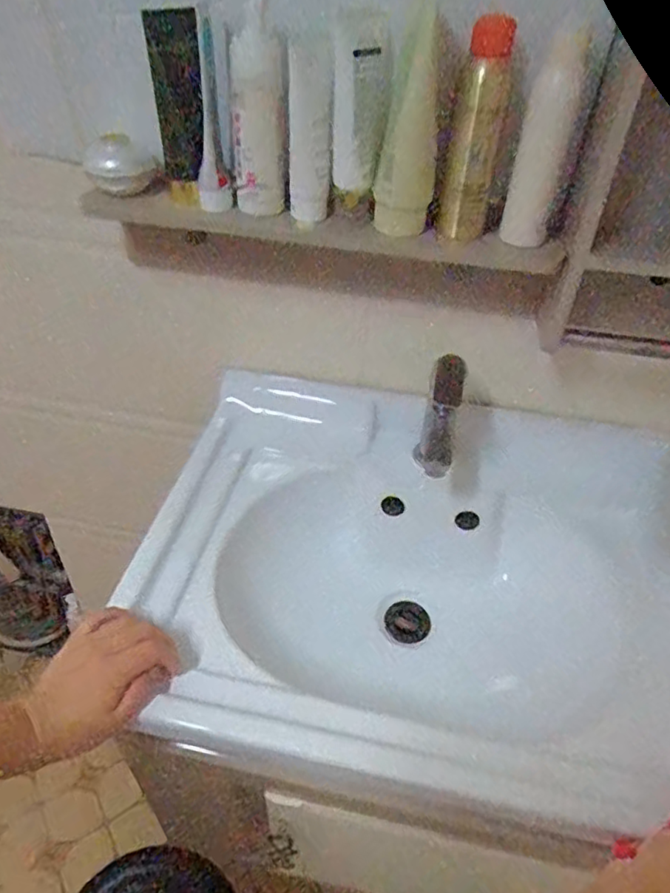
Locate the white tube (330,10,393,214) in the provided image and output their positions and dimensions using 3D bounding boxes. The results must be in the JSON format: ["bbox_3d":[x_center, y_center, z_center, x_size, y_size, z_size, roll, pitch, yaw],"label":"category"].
[{"bbox_3d":[0.022,-0.300,0.534,0.049,0.151,0.027,-1,41,-5],"label":"white tube"}]

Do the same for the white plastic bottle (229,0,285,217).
[{"bbox_3d":[-0.071,-0.302,0.548,0.047,0.168,0.028,0,41,-4],"label":"white plastic bottle"}]

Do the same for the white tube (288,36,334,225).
[{"bbox_3d":[-0.022,-0.289,0.553,0.040,0.156,0.025,1,41,-3],"label":"white tube"}]

